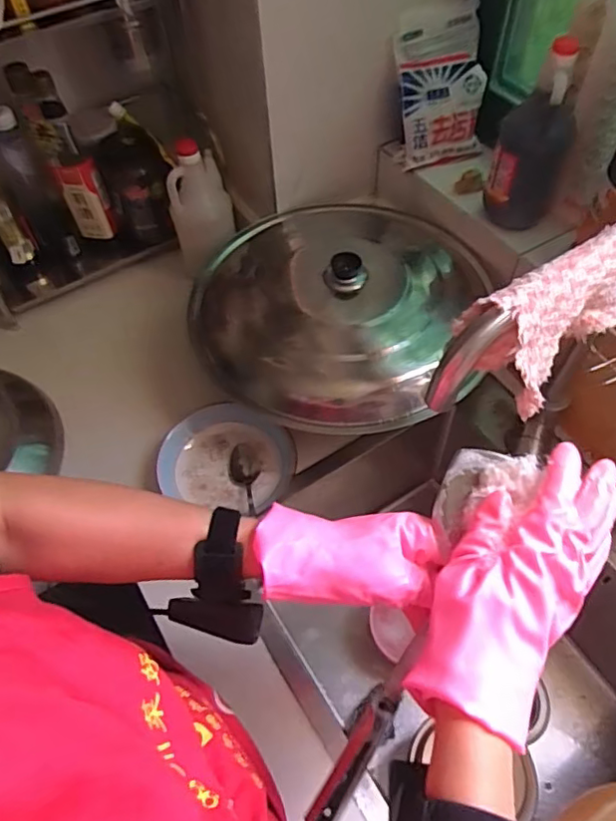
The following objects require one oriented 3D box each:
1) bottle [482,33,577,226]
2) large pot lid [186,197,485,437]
[{"bbox_3d":[0.278,-0.326,0.713,0.084,0.229,0.080,19,59,15],"label":"bottle"},{"bbox_3d":[0.050,-0.151,0.787,0.367,0.121,0.383,-1,56,2],"label":"large pot lid"}]

